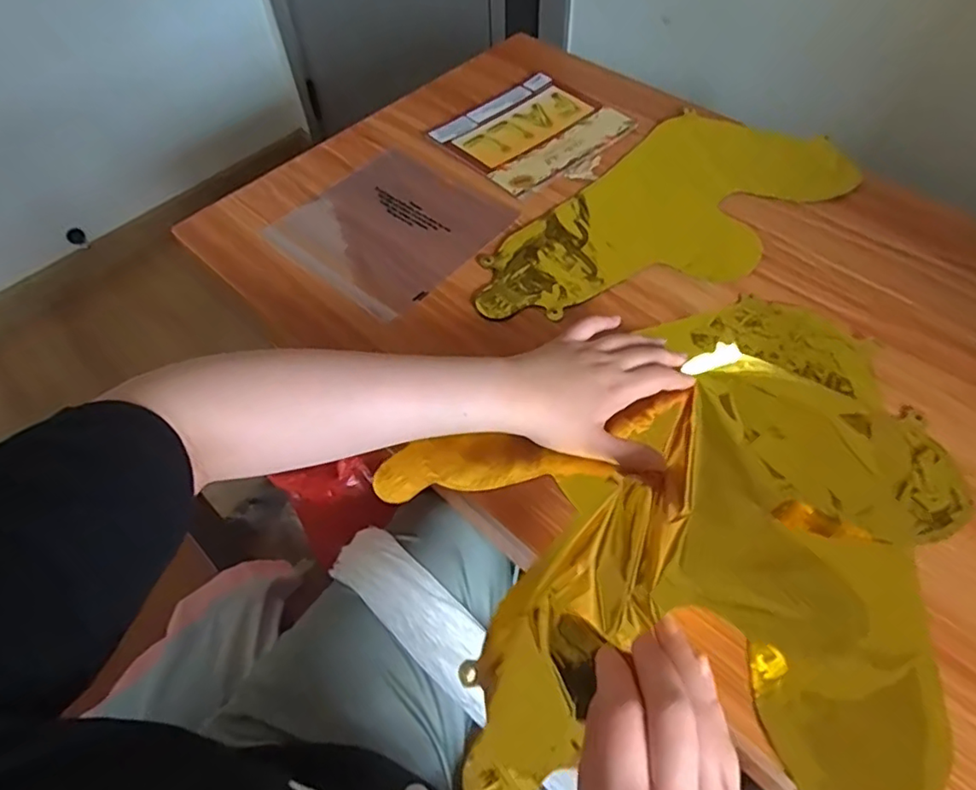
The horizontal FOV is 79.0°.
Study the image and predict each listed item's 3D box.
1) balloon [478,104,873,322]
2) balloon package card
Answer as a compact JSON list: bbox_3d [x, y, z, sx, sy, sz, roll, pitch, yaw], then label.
[{"bbox_3d":[0.179,-0.180,0.603,0.418,0.006,0.193,-37,62,-19],"label":"balloon"},{"bbox_3d":[0.051,-0.311,0.696,0.183,0.007,0.163,-36,61,-19],"label":"balloon package card"}]

